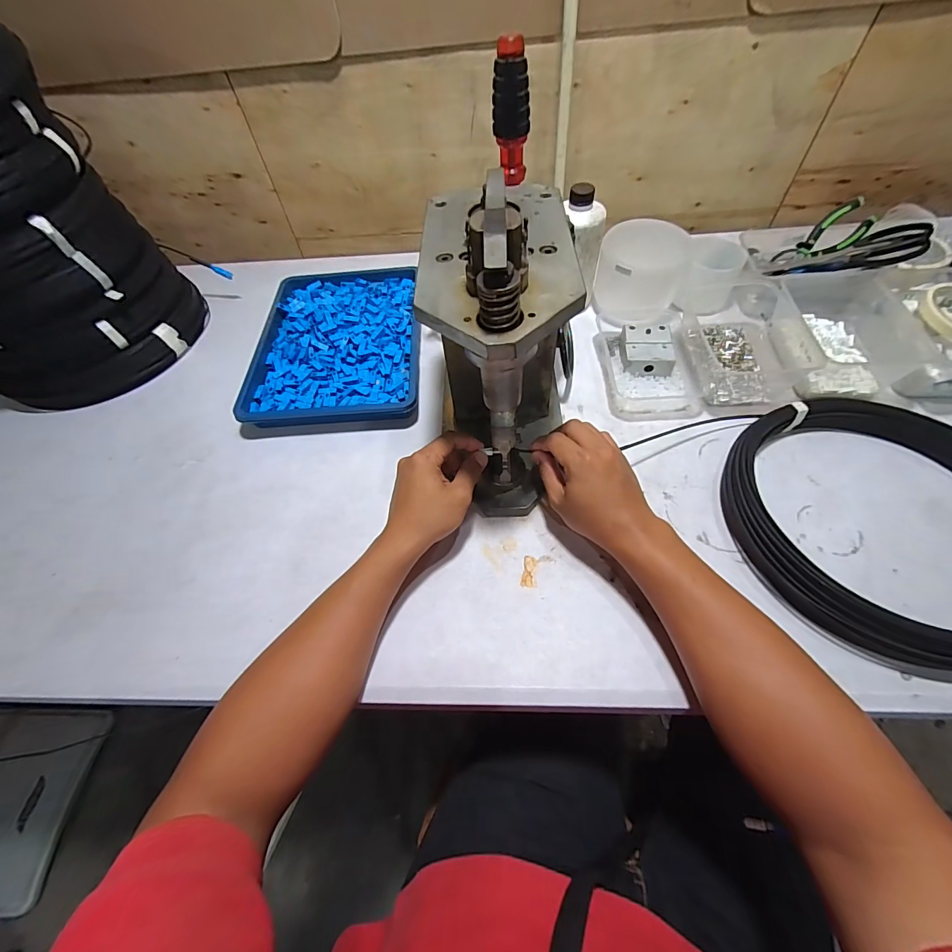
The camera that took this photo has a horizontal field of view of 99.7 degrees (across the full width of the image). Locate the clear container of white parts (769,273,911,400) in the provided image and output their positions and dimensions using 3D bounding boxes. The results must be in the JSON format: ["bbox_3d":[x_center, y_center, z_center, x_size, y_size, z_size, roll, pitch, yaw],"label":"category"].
[{"bbox_3d":[0.463,-0.186,0.523,0.125,0.071,0.180,3,56,7],"label":"clear container of white parts"}]

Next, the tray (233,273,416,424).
[{"bbox_3d":[-0.203,-0.208,0.615,0.232,0.045,0.308,-5,56,1],"label":"tray"}]

